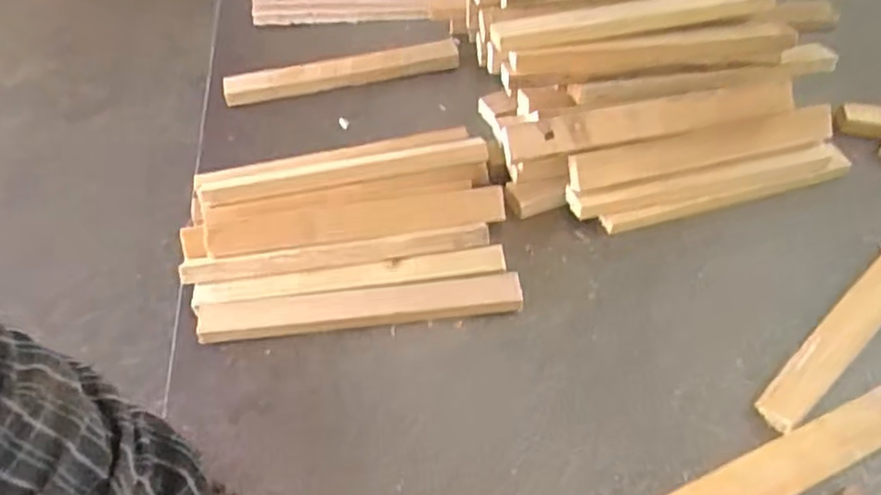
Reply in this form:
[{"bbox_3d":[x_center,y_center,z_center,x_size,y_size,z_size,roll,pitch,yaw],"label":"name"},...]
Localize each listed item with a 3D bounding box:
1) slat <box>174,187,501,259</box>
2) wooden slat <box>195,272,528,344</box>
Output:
[{"bbox_3d":[-0.092,-0.026,0.681,0.304,0.020,0.048,-5,50,-5],"label":"slat"},{"bbox_3d":[-0.073,0.054,0.634,0.287,0.012,0.036,-6,63,-1],"label":"wooden slat"}]

